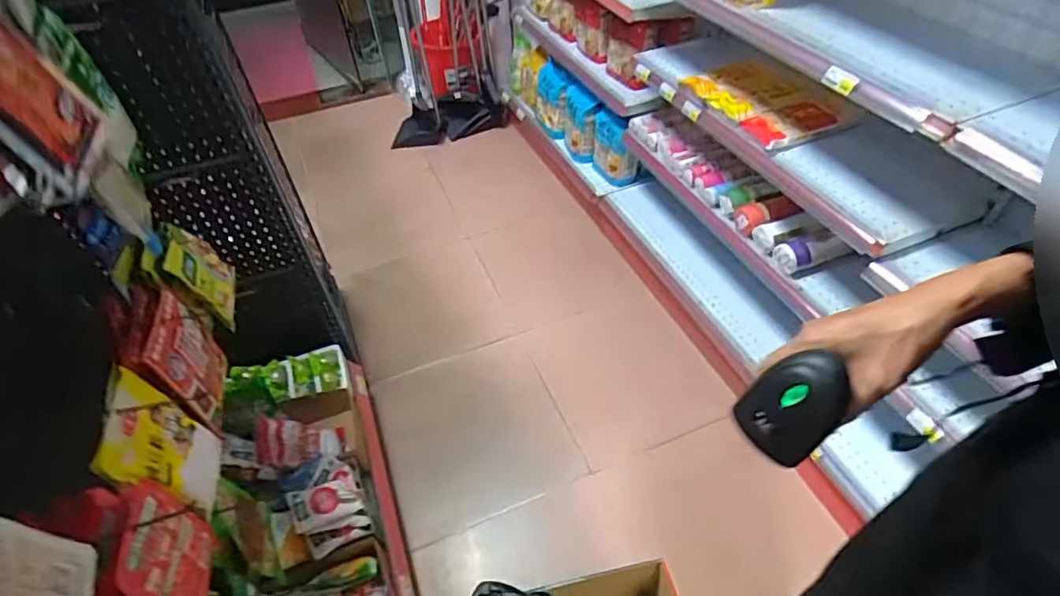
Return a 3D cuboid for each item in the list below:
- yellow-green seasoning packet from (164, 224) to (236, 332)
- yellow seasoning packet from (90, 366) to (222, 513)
[{"bbox_3d":[-0.521,-0.042,0.876,0.016,0.163,0.107,-19,54,3],"label":"yellow-green seasoning packet"},{"bbox_3d":[-0.467,0.194,0.705,0.029,0.186,0.134,-23,46,2],"label":"yellow seasoning packet"}]

